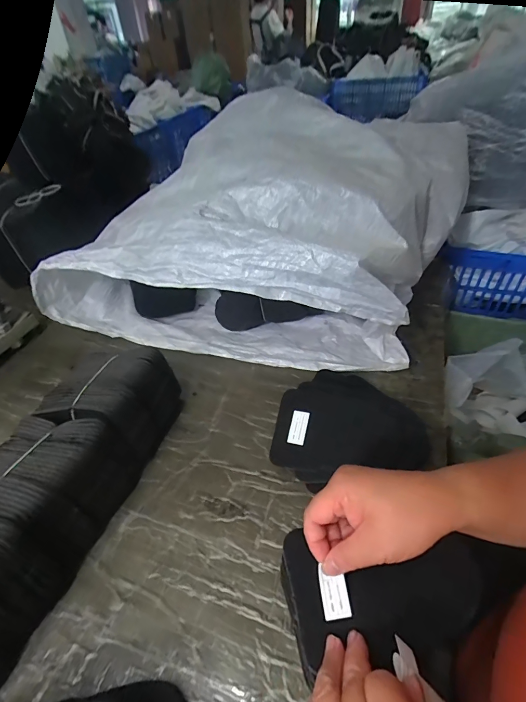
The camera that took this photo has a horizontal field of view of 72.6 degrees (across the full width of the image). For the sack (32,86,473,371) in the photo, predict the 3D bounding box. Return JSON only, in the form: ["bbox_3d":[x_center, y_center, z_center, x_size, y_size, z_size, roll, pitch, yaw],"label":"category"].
[{"bbox_3d":[-0.026,-0.195,0.615,0.621,0.294,0.415,13,45,19],"label":"sack"}]

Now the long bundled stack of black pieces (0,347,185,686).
[{"bbox_3d":[-0.245,0.155,0.392,0.142,0.104,0.384,10,44,16],"label":"long bundled stack of black pieces"}]

